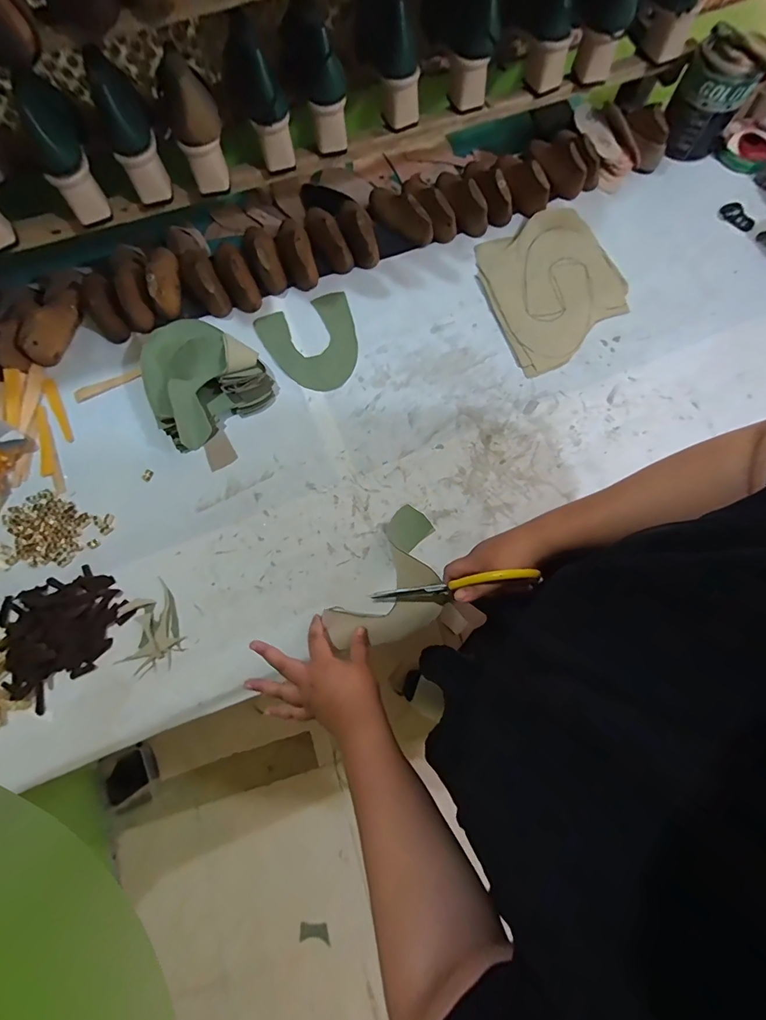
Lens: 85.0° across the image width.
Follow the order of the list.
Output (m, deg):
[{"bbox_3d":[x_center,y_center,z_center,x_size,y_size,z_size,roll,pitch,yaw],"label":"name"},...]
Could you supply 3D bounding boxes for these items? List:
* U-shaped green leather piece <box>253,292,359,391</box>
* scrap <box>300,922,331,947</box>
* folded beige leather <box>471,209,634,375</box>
[{"bbox_3d":[-0.110,-0.268,0.672,0.150,0.004,0.163,-23,76,-5],"label":"U-shaped green leather piece"},{"bbox_3d":[-0.184,1.156,1.142,0.088,0.011,0.044,16,71,-9],"label":"scrap"},{"bbox_3d":[0.272,-0.370,0.682,0.234,0.018,0.243,-30,77,-7],"label":"folded beige leather"}]

